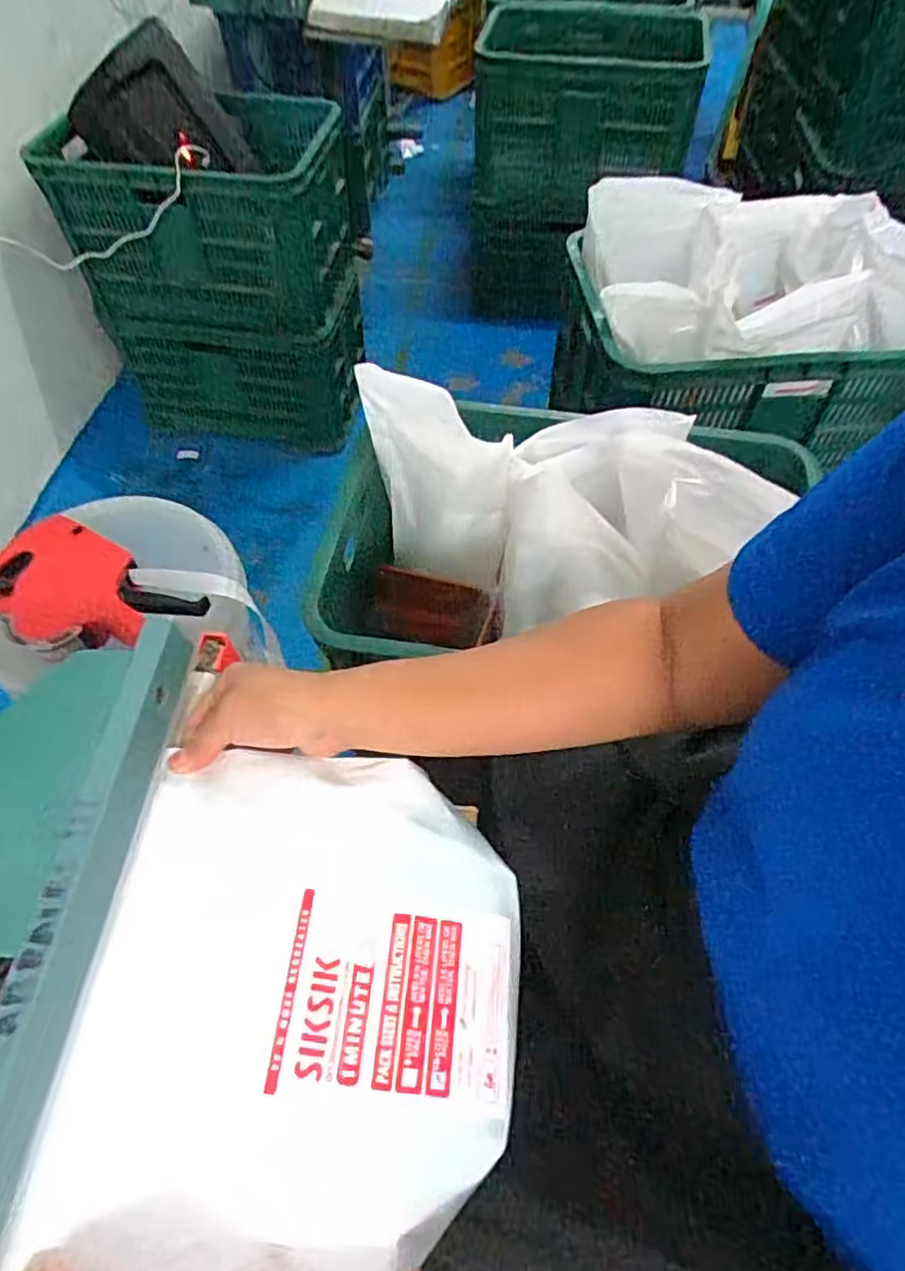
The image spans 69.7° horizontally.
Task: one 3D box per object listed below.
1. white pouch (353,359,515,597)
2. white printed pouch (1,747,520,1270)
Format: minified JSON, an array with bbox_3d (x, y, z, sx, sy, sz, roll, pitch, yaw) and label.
[{"bbox_3d":[-0.029,-0.176,0.749,0.096,0.202,0.198,-30,62,-18],"label":"white pouch"},{"bbox_3d":[-0.078,0.187,0.351,0.220,0.033,0.240,3,57,3],"label":"white printed pouch"}]

